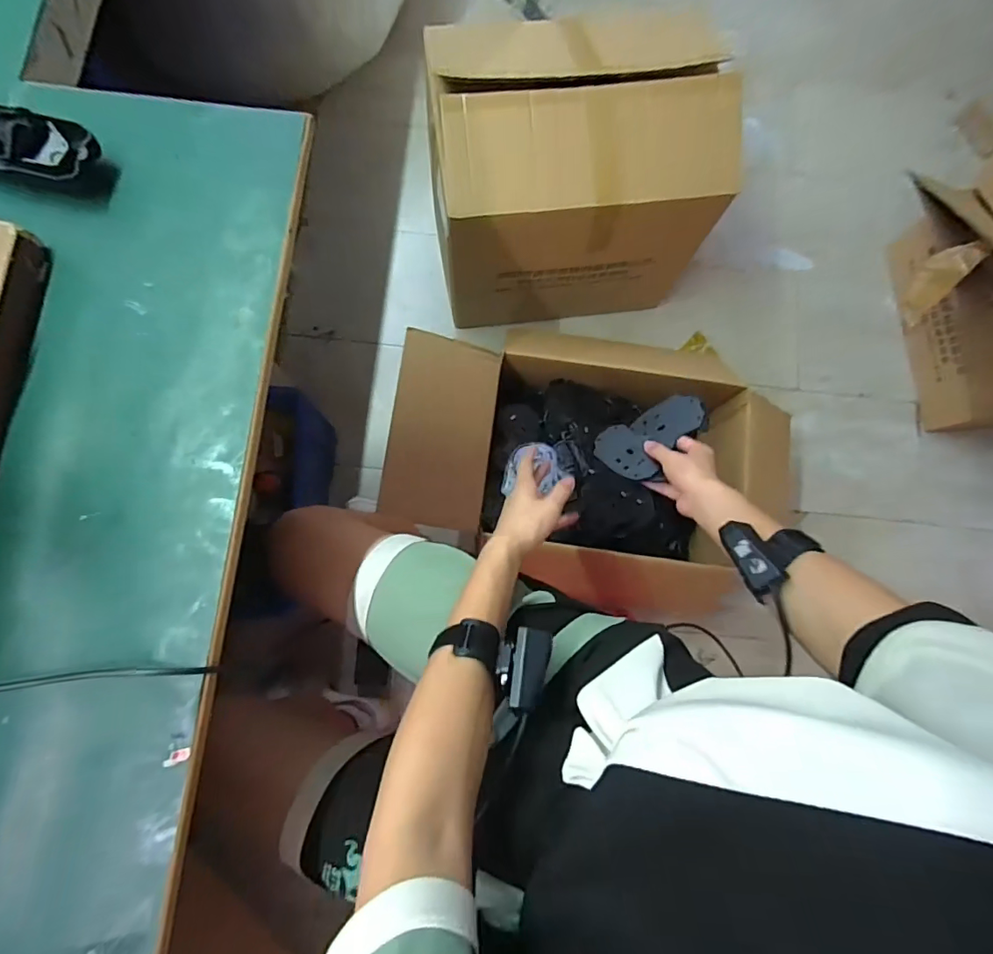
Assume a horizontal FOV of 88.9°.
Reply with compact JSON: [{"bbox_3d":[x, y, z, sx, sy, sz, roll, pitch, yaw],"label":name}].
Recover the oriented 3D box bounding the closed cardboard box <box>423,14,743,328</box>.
[{"bbox_3d":[0.143,-0.563,0.985,0.514,0.397,0.383,-5,81,-3],"label":"closed cardboard box"}]

